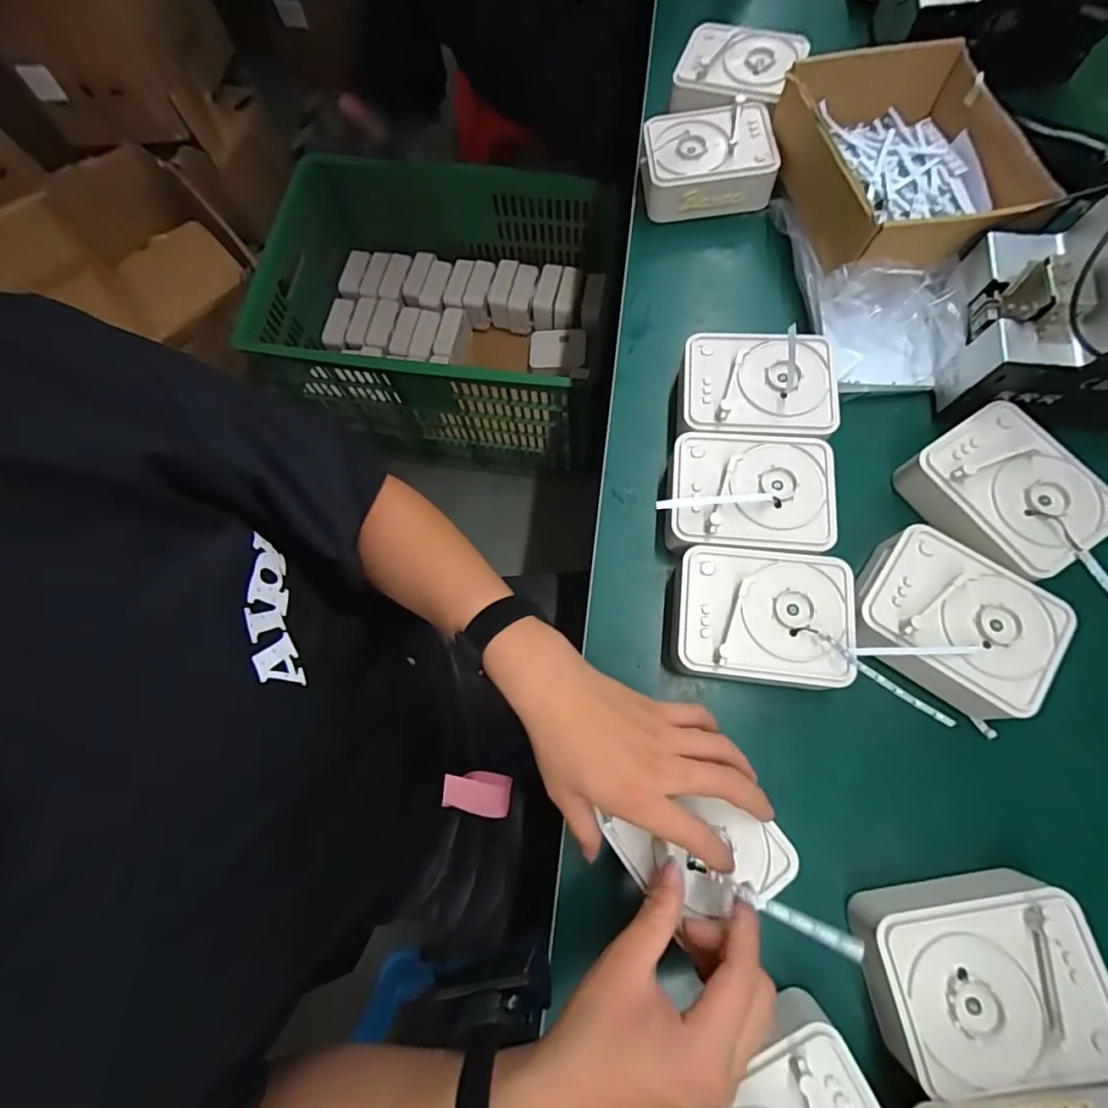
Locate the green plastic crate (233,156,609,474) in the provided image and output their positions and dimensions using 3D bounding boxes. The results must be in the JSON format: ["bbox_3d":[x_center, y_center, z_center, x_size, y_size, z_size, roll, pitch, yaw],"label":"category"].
[{"bbox_3d":[-0.252,-0.498,1.137,0.694,0.362,0.474,7,75,5],"label":"green plastic crate"}]

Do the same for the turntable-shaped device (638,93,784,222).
[{"bbox_3d":[0.155,-0.406,0.529,0.135,0.051,0.100,-6,75,1],"label":"turntable-shaped device"}]

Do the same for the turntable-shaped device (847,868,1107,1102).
[{"bbox_3d":[0.265,0.265,0.322,0.131,0.046,0.097,-12,75,-1],"label":"turntable-shaped device"}]

